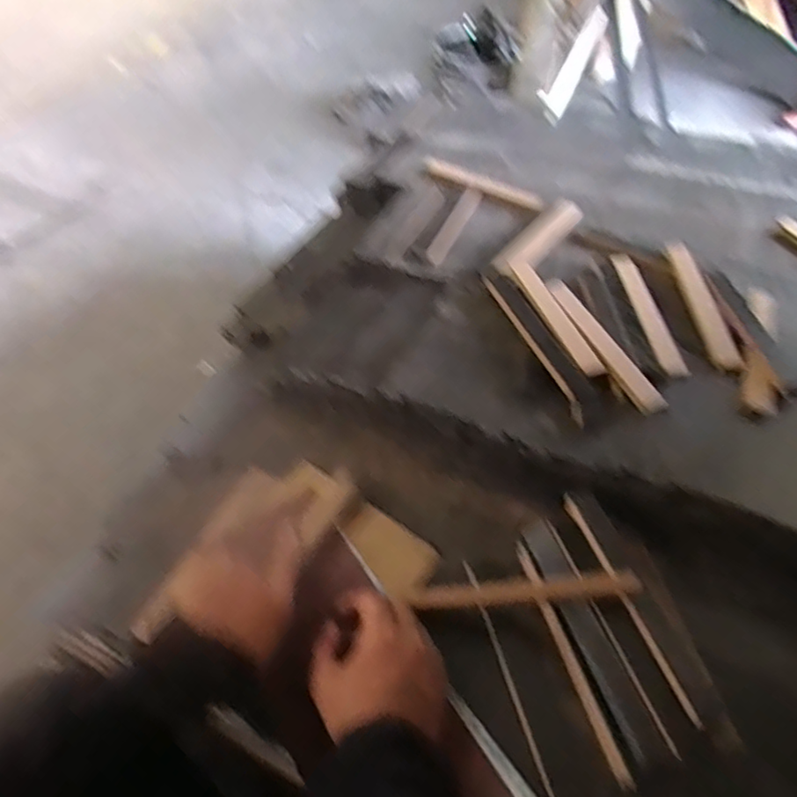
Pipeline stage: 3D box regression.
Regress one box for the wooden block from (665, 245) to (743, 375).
[{"bbox_3d":[0.308,-0.100,0.603,0.024,0.010,0.193,1,48,2],"label":"wooden block"}]

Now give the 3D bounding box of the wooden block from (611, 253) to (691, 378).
[{"bbox_3d":[0.252,-0.089,0.598,0.023,0.007,0.184,-3,48,-2],"label":"wooden block"}]

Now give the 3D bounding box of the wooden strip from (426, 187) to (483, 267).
[{"bbox_3d":[0.069,-0.211,0.718,0.024,0.007,0.166,18,50,16],"label":"wooden strip"}]

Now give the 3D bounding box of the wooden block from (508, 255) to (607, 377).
[{"bbox_3d":[0.154,-0.089,0.595,0.022,0.010,0.183,-13,49,-11],"label":"wooden block"}]

